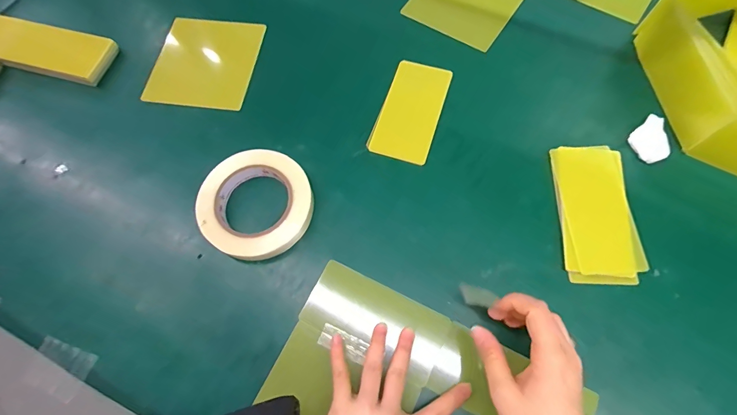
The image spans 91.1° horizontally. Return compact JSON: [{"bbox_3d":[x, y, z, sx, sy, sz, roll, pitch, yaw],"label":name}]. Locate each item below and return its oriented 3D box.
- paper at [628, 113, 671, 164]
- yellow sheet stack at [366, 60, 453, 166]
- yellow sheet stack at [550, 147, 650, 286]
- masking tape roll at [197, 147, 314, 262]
[{"bbox_3d":[0.321,-0.077,0.405,0.052,0.014,0.041,-41,75,-12],"label":"paper"},{"bbox_3d":[0.052,-0.119,0.443,0.070,0.007,0.136,18,72,7],"label":"yellow sheet stack"},{"bbox_3d":[0.238,0.004,0.378,0.072,0.014,0.147,2,71,1],"label":"yellow sheet stack"},{"bbox_3d":[-0.121,-0.004,0.396,0.116,0.022,0.122,0,71,1],"label":"masking tape roll"}]

